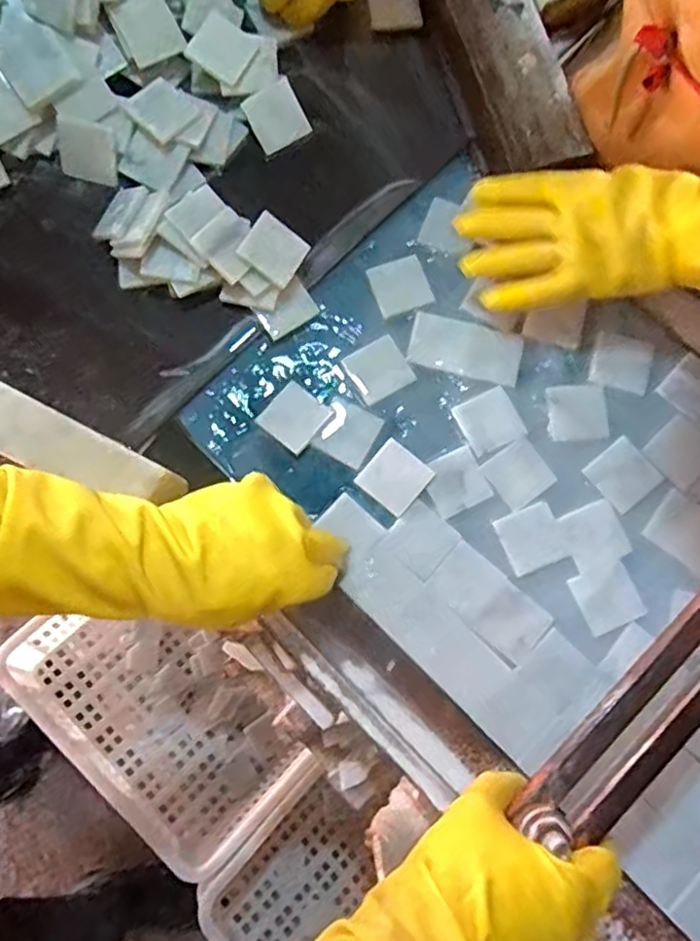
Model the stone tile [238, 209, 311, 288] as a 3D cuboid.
[{"bbox_3d":[-0.066,-0.191,0.566,0.051,0.006,0.046,34,92,-26],"label":"stone tile"}]

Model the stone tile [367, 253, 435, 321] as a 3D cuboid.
[{"bbox_3d":[0.046,-0.168,0.591,0.050,0.004,0.051,-20,79,-4],"label":"stone tile"}]

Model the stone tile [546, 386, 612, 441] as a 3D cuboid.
[{"bbox_3d":[0.197,-0.050,0.560,0.049,0.004,0.047,-3,78,0],"label":"stone tile"}]

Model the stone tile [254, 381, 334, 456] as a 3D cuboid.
[{"bbox_3d":[-0.049,-0.046,0.572,0.050,0.007,0.050,38,81,8],"label":"stone tile"}]

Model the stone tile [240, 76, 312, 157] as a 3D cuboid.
[{"bbox_3d":[-0.067,-0.326,0.599,0.053,0.007,0.050,-38,121,-10],"label":"stone tile"}]

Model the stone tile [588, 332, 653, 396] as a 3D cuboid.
[{"bbox_3d":[0.237,-0.094,0.567,0.049,0.004,0.049,16,79,4],"label":"stone tile"}]

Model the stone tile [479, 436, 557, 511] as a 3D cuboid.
[{"bbox_3d":[0.144,0.003,0.553,0.049,0.004,0.049,-37,80,-7],"label":"stone tile"}]

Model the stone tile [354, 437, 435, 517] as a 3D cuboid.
[{"bbox_3d":[0.038,0.006,0.555,0.049,0.004,0.050,40,81,8],"label":"stone tile"}]

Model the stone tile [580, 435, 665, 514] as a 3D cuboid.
[{"bbox_3d":[0.232,0.004,0.550,0.050,0.004,0.050,-37,80,-7],"label":"stone tile"}]

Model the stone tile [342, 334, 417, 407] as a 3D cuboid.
[{"bbox_3d":[0.026,-0.089,0.578,0.050,0.004,0.050,-29,79,-6],"label":"stone tile"}]

